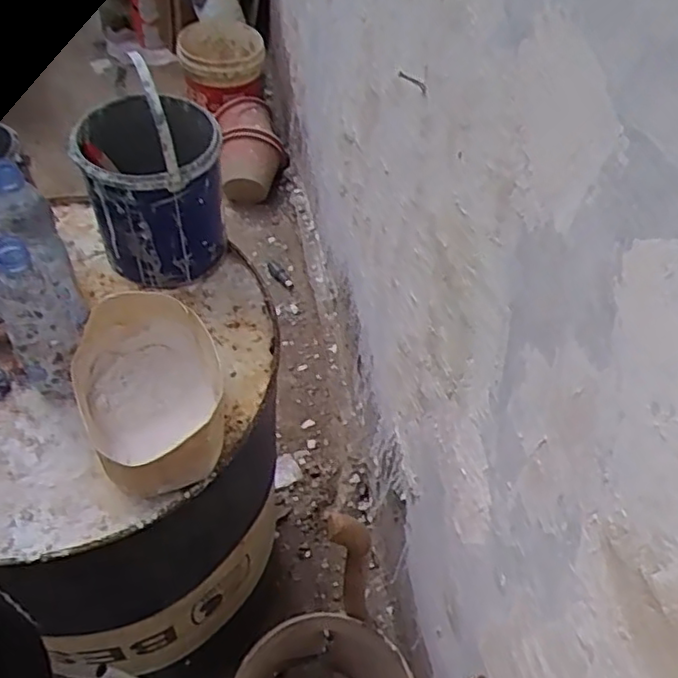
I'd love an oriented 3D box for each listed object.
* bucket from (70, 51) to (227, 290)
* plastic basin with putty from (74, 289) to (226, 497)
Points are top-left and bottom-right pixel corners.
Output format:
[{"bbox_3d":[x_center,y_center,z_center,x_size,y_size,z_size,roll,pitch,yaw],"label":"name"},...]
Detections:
[{"bbox_3d":[-0.238,-0.213,0.846,0.160,0.264,0.165,-11,52,-13],"label":"bucket"},{"bbox_3d":[-0.203,0.066,0.734,0.155,0.138,0.198,-17,54,-18],"label":"plastic basin with putty"}]

